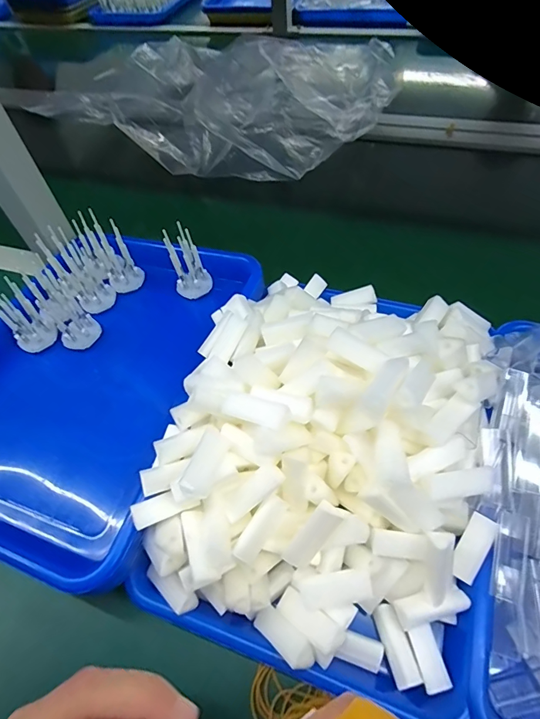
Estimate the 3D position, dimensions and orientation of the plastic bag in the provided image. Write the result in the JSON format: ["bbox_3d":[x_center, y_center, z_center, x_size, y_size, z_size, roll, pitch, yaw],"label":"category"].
[{"bbox_3d":[-0.093,-0.440,0.705,0.530,0.110,0.291,16,58,16],"label":"plastic bag"}]

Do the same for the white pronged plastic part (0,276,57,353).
[{"bbox_3d":[-0.245,-0.041,0.396,0.029,0.069,0.034,32,63,24],"label":"white pronged plastic part"}]

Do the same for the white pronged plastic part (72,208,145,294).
[{"bbox_3d":[-0.180,-0.121,0.444,0.035,0.073,0.066,-37,59,-19],"label":"white pronged plastic part"}]

